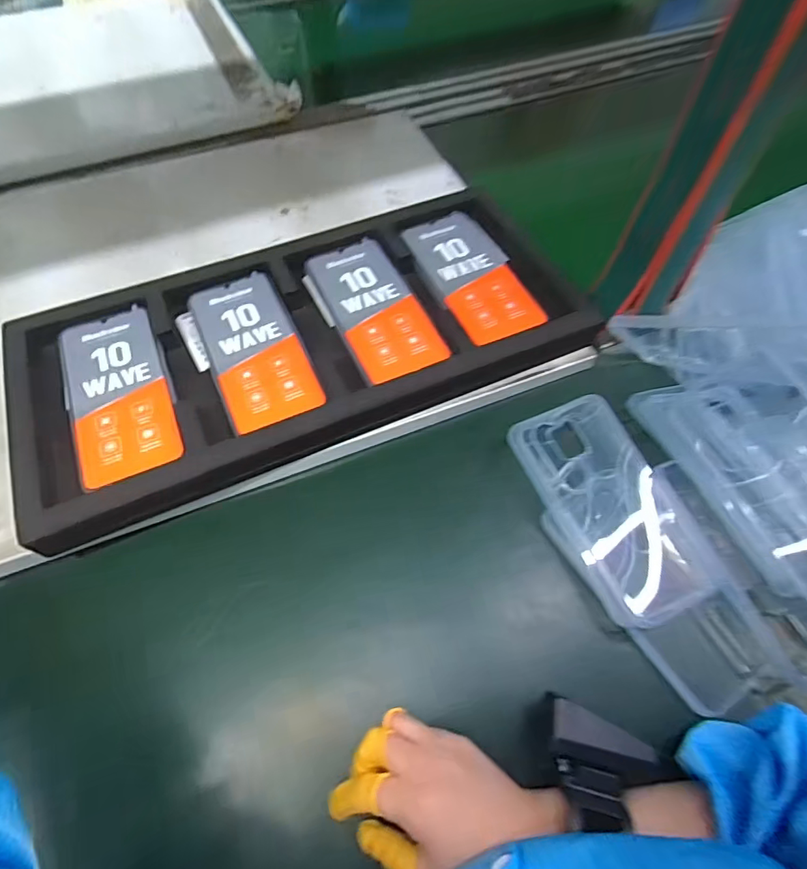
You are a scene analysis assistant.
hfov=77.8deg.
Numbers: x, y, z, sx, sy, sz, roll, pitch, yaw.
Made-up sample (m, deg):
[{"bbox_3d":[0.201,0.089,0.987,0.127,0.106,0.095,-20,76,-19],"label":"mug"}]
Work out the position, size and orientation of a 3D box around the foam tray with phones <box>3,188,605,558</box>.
[{"bbox_3d":[-0.088,-0.089,0.453,0.469,0.037,0.232,-22,61,-13],"label":"foam tray with phones"}]

